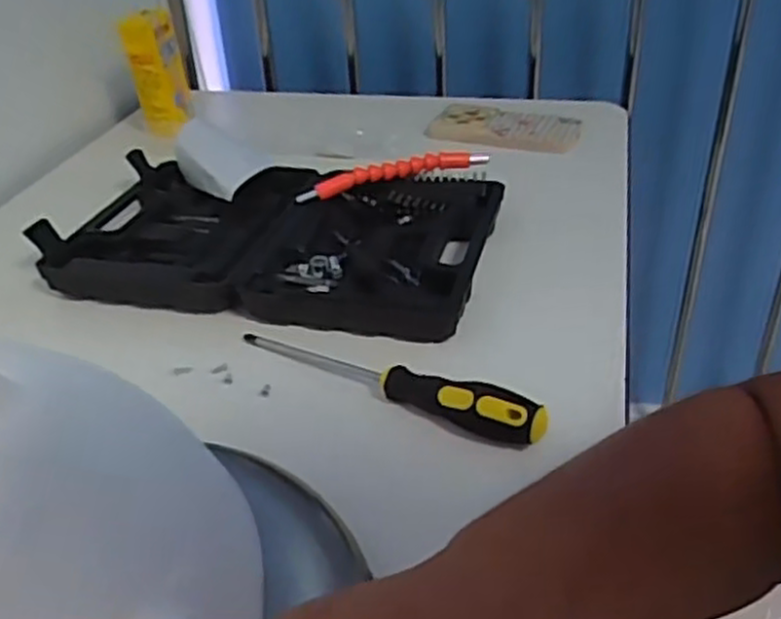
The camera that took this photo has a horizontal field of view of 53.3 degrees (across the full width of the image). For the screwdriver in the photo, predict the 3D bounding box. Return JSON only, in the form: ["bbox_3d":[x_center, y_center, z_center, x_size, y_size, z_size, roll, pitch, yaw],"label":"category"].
[{"bbox_3d":[-0.008,0.040,0.488,0.218,0.027,0.024,18,39,30],"label":"screwdriver"}]

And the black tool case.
[{"bbox_3d":[-0.093,-0.065,0.642,0.338,0.040,0.203,7,34,15],"label":"black tool case"}]

